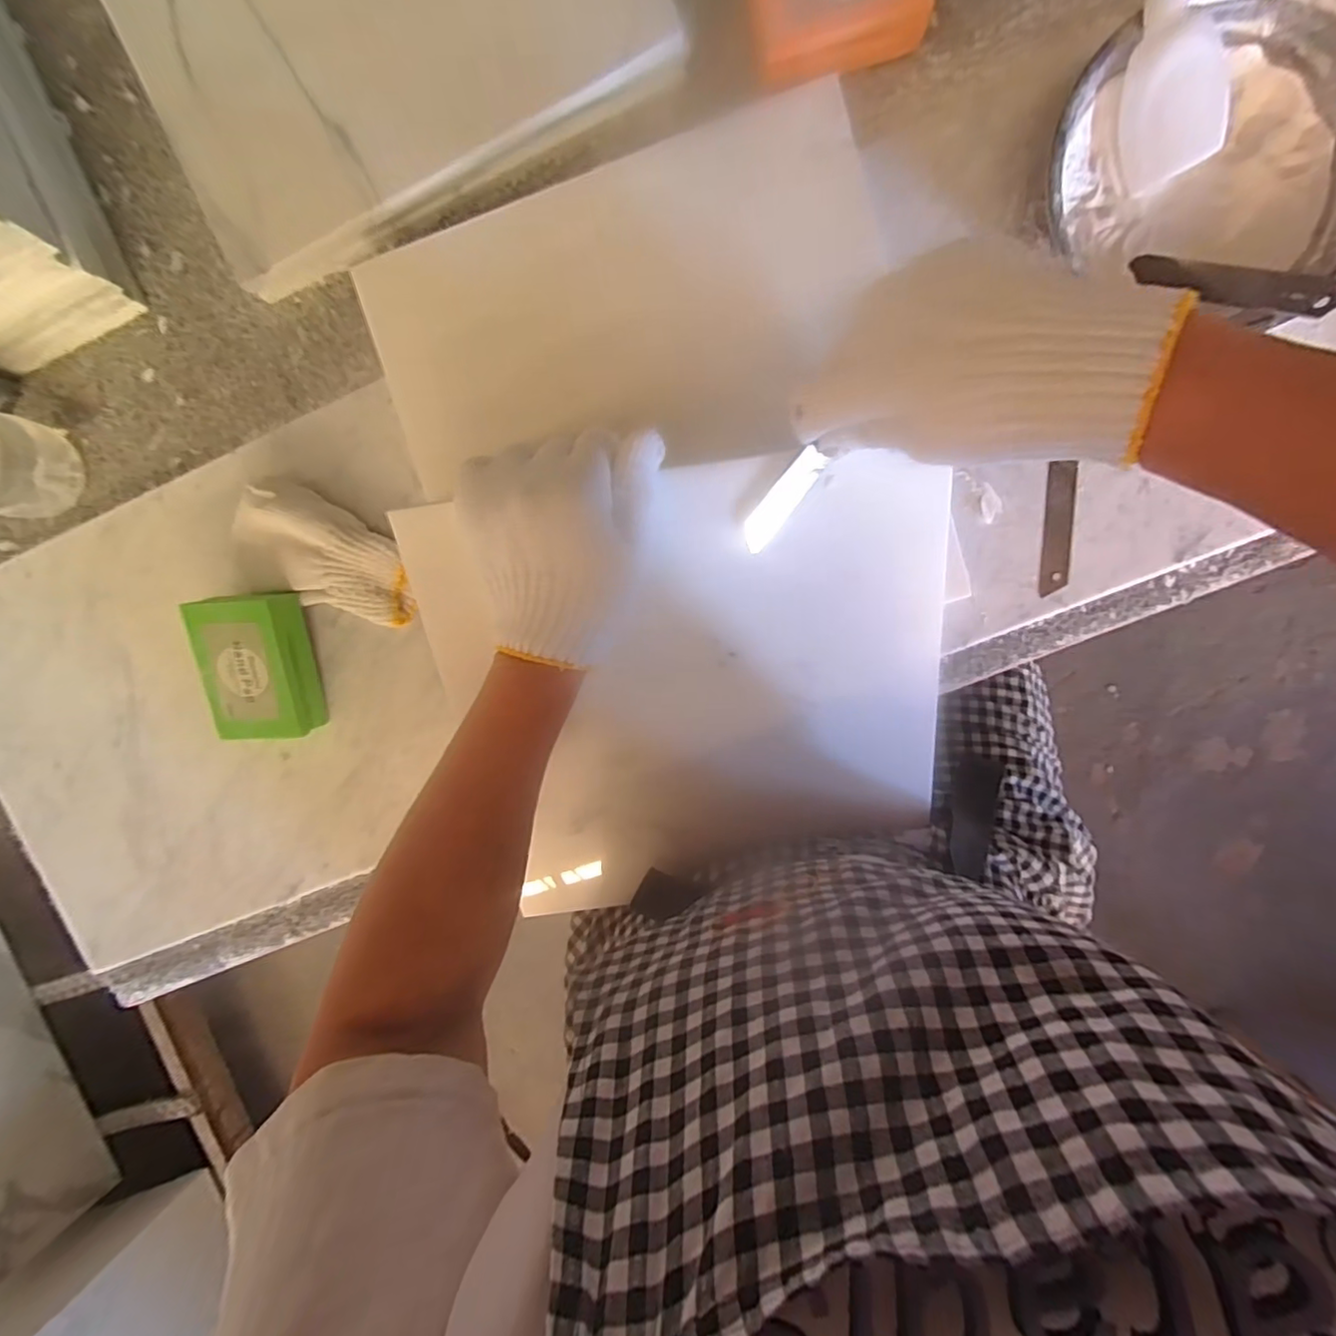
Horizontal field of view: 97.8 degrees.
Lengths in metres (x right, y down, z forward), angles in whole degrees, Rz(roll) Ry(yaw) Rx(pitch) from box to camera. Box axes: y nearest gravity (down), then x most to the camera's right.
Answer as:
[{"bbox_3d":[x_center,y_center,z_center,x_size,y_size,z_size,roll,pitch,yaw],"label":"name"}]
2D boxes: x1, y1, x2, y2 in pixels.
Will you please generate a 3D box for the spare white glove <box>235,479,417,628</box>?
[{"bbox_3d":[-0.221,-0.071,0.381,0.116,0.035,0.062,35,98,0],"label":"spare white glove"}]

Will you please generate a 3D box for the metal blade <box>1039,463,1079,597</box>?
[{"bbox_3d":[0.244,-0.085,0.364,0.019,0.004,0.078,-3,102,3],"label":"metal blade"}]

